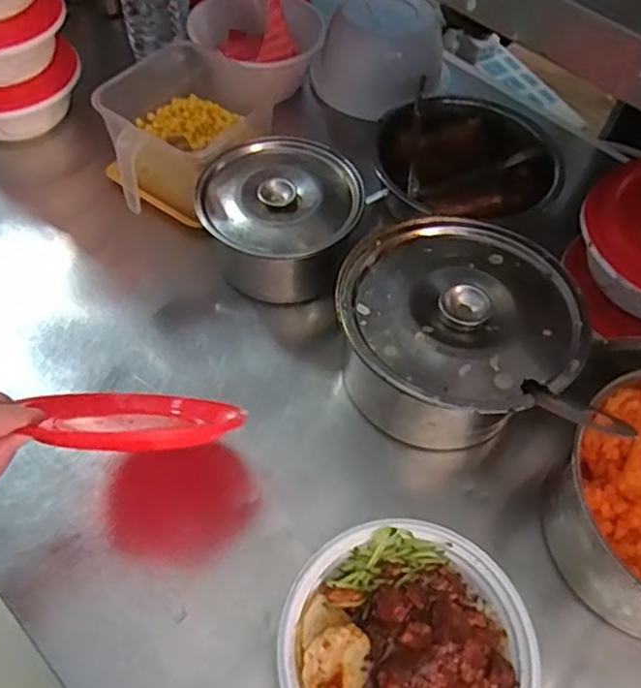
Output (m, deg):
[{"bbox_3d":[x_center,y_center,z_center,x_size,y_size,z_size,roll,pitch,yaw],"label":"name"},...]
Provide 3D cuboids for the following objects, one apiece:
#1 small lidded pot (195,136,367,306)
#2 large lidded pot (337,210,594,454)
[{"bbox_3d":[-0.040,-0.114,0.619,0.153,0.095,0.127,12,57,4],"label":"small lidded pot"},{"bbox_3d":[0.111,-0.001,0.554,0.189,0.121,0.184,2,56,-3],"label":"large lidded pot"}]

